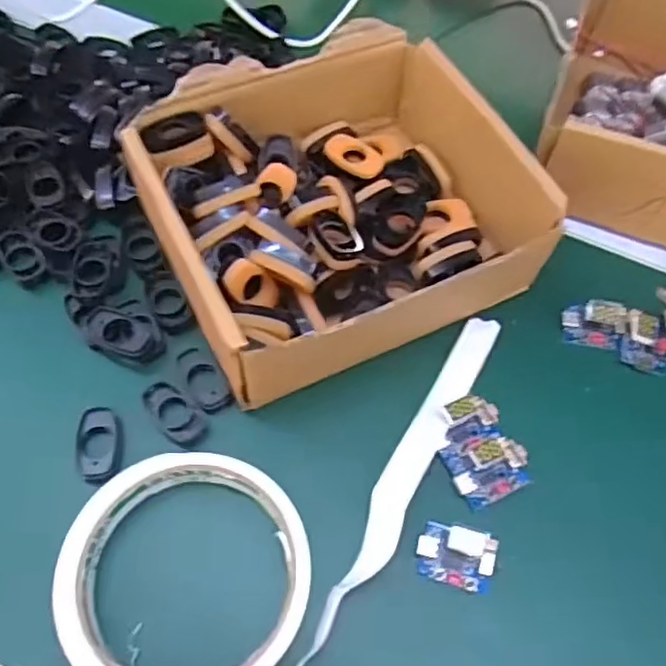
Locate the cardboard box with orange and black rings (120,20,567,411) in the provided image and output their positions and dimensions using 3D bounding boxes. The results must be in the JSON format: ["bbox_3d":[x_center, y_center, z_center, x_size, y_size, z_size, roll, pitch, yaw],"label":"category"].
[{"bbox_3d":[0.002,-0.067,0.310,0.162,0.049,0.151,-23,63,-16],"label":"cardboard box with orange and black rings"}]

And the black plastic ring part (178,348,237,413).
[{"bbox_3d":[-0.059,0.021,0.293,0.017,0.006,0.032,-26,64,-18],"label":"black plastic ring part"}]

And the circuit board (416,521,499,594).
[{"bbox_3d":[0.050,0.090,0.259,0.030,0.008,0.022,15,59,5],"label":"circuit board"}]

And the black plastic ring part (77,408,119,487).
[{"bbox_3d":[-0.100,0.048,0.274,0.017,0.005,0.034,-4,59,-6],"label":"black plastic ring part"}]

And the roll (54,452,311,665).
[{"bbox_3d":[-0.056,0.091,0.243,0.094,0.013,0.091,2,59,-3],"label":"roll"}]

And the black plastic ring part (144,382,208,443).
[{"bbox_3d":[-0.071,0.035,0.284,0.033,0.005,0.016,39,64,18],"label":"black plastic ring part"}]

